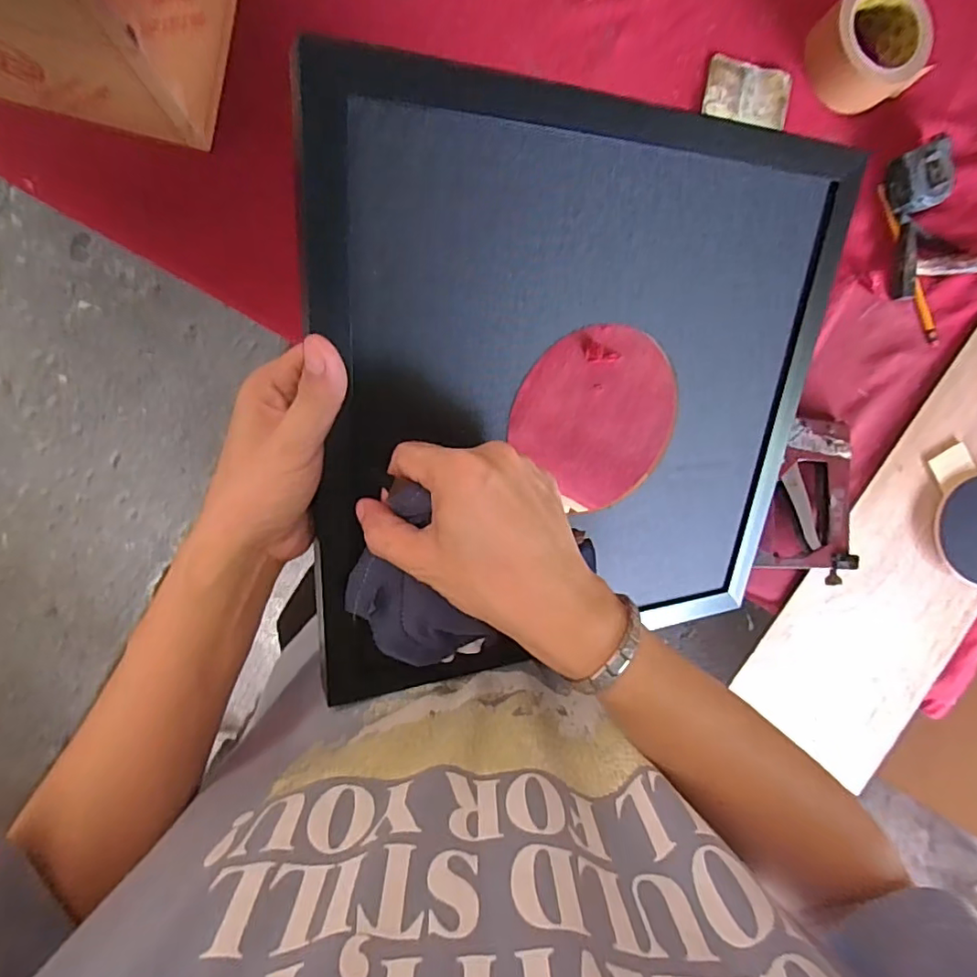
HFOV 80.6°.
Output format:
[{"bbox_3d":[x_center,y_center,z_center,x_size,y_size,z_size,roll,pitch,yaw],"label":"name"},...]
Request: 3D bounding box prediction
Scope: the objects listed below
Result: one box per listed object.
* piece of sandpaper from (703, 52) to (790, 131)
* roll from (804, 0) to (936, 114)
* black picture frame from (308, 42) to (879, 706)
[{"bbox_3d":[0.268,-0.406,0.592,0.087,0.006,0.058,12,91,-7],"label":"piece of sandpaper"},{"bbox_3d":[0.381,-0.447,0.583,0.105,0.048,0.111,0,92,-7],"label":"roll"},{"bbox_3d":[0.071,-0.042,0.361,0.343,0.019,0.336,-6,113,-23],"label":"black picture frame"}]

